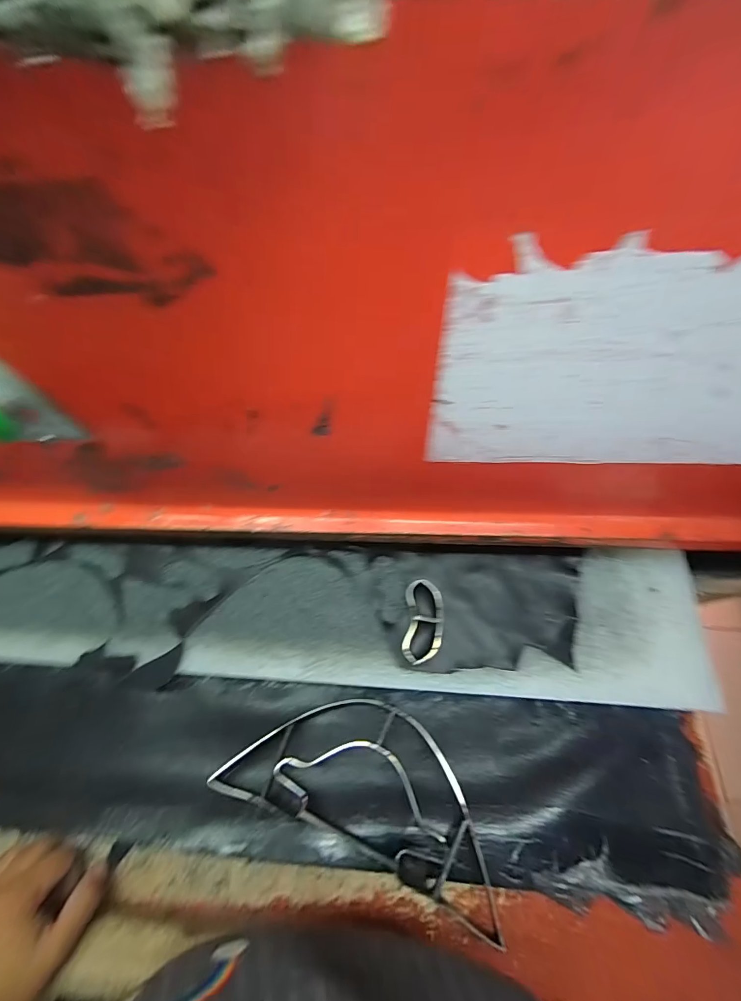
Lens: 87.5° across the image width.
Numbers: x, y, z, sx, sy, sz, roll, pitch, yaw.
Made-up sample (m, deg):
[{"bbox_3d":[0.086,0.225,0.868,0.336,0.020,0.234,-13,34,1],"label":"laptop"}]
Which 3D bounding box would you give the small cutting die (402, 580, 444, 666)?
[{"bbox_3d":[0.053,0.124,0.396,0.038,0.034,0.079,6,66,2],"label":"small cutting die"}]

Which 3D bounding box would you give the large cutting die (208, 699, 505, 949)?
[{"bbox_3d":[-0.003,0.252,0.351,0.258,0.033,0.118,20,67,8],"label":"large cutting die"}]

